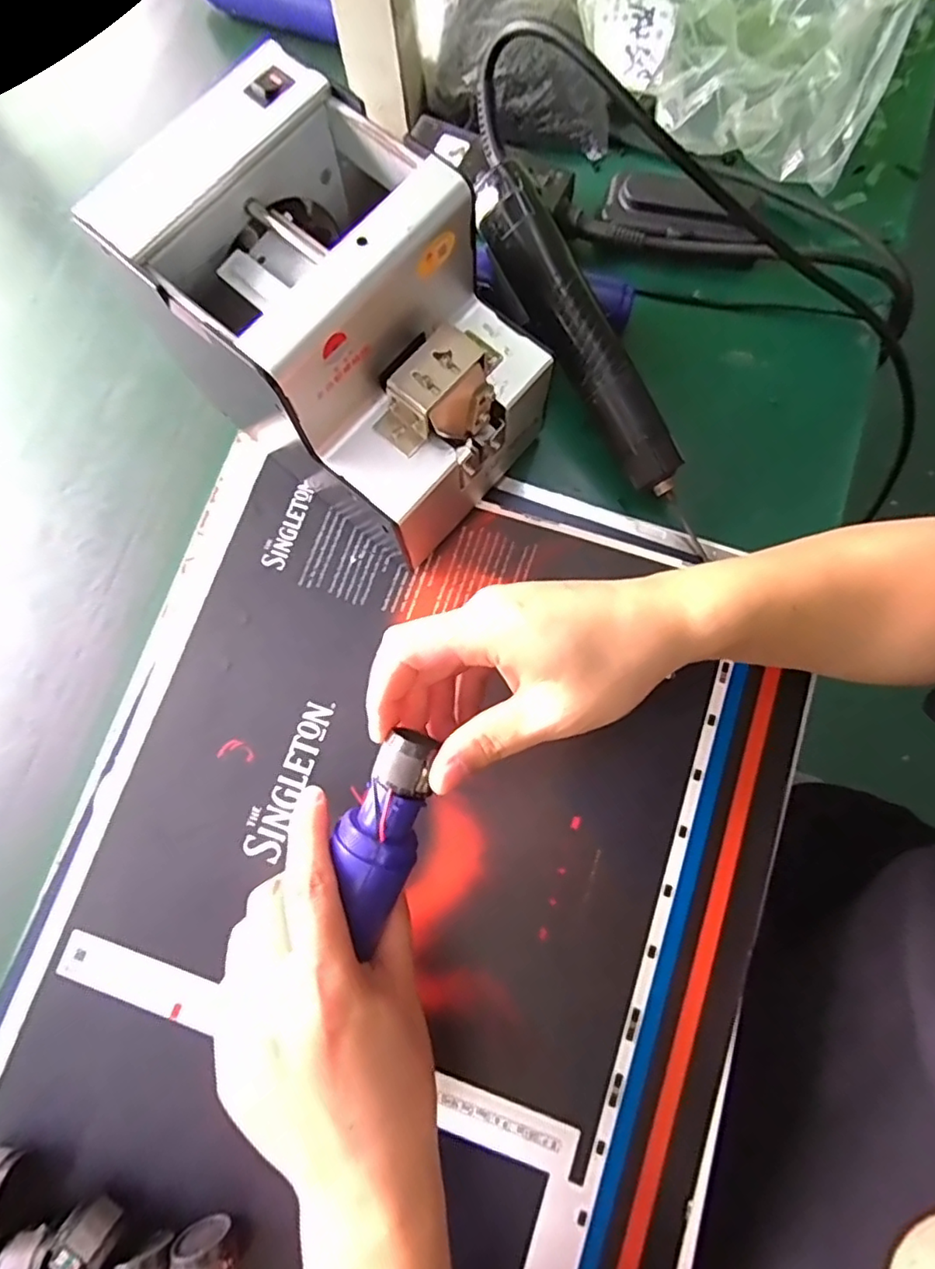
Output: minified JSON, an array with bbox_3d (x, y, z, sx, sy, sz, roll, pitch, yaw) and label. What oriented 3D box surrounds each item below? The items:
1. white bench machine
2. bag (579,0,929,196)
[{"bbox_3d":[-0.061,-0.155,0.326,0.180,0.145,0.122,41,82,9],"label":"white bench machine"},{"bbox_3d":[0.185,-0.417,0.404,0.211,0.072,0.184,25,80,7],"label":"bag"}]

